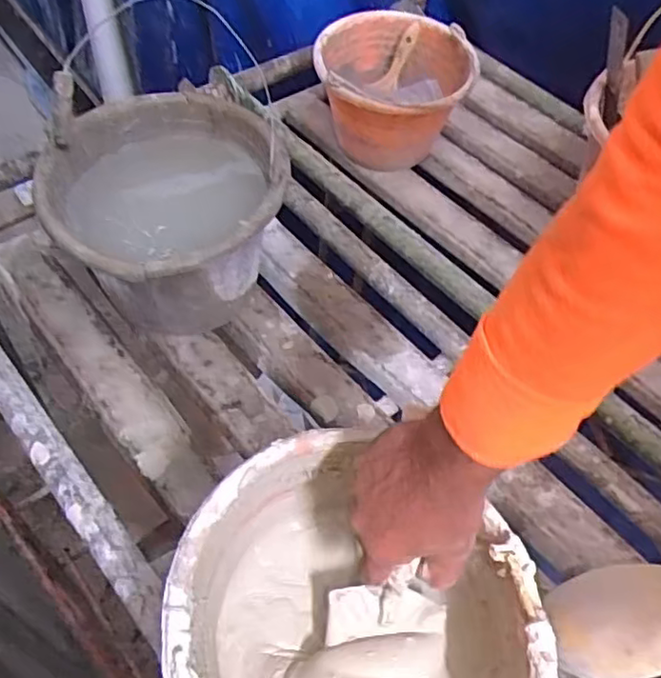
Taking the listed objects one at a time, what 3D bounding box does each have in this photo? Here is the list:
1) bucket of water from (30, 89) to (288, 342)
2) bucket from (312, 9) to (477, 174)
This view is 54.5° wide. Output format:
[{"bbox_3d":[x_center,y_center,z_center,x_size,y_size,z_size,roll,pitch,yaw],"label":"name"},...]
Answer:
[{"bbox_3d":[-0.200,-0.133,0.820,0.262,0.218,0.296,-6,54,-10],"label":"bucket of water"},{"bbox_3d":[0.093,-0.391,1.048,0.236,0.170,0.241,3,53,-4],"label":"bucket"}]

